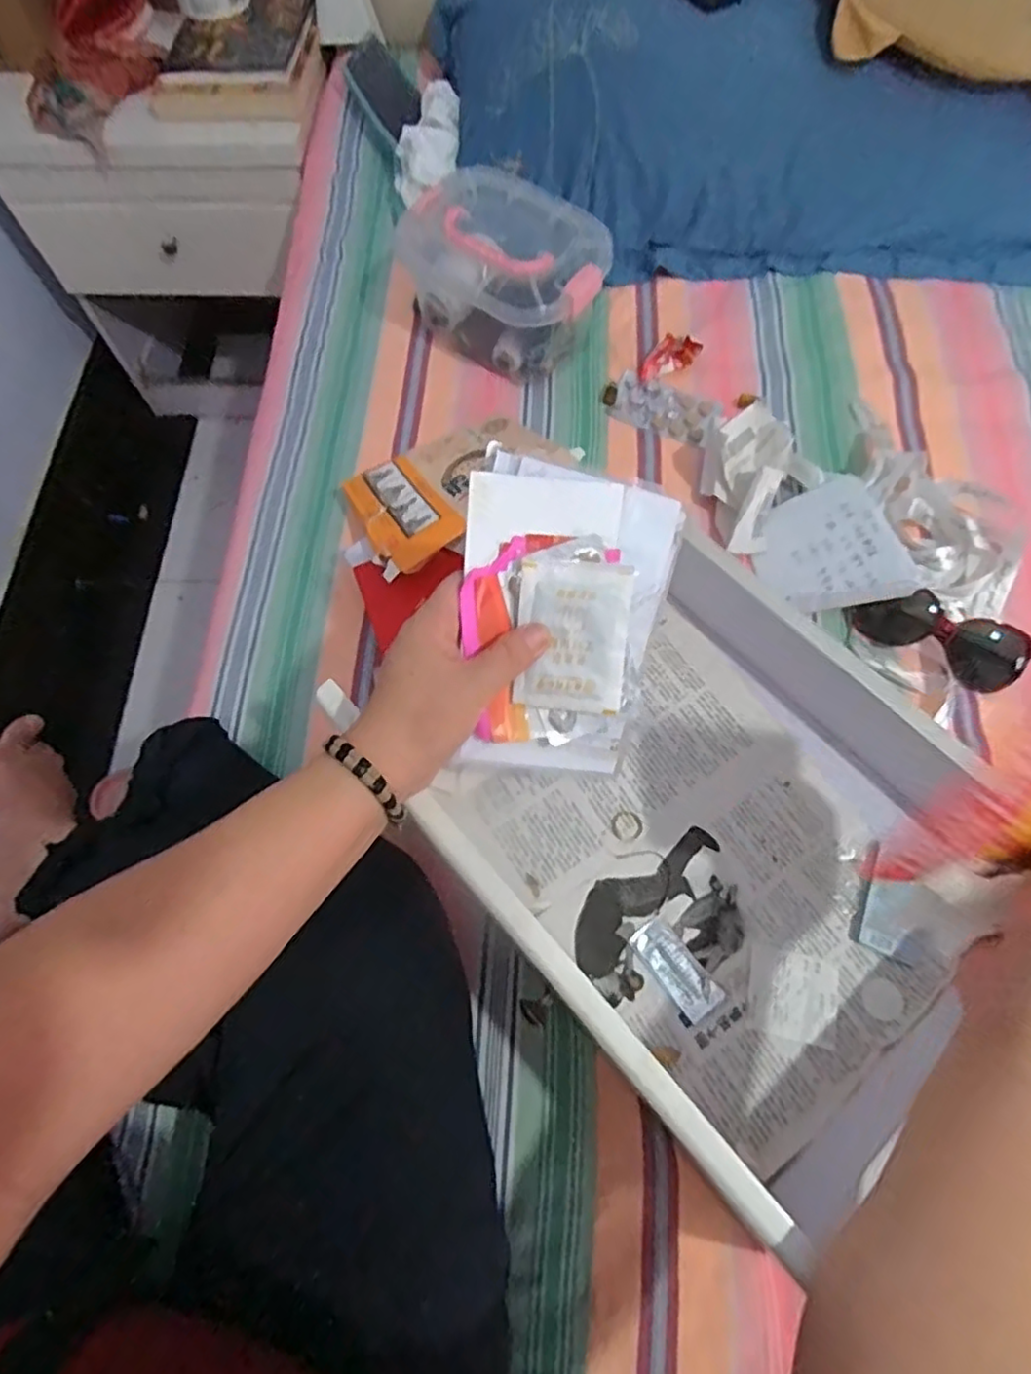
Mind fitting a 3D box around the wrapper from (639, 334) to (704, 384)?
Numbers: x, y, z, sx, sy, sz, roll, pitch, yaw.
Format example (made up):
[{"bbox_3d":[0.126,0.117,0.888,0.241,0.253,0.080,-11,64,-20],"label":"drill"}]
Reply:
[{"bbox_3d":[0.158,-0.344,0.697,0.064,0.022,0.032,-26,71,-10],"label":"wrapper"}]

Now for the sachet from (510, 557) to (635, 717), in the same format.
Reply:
[{"bbox_3d":[0.032,-0.027,0.372,0.059,0.008,0.081,5,102,-2],"label":"sachet"}]

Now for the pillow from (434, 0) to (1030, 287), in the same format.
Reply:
[{"bbox_3d":[0.275,-0.667,0.767,0.750,0.132,0.383,3,69,0],"label":"pillow"}]

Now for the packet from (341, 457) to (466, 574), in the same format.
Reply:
[{"bbox_3d":[-0.102,-0.156,0.598,0.070,0.010,0.135,-28,55,-11],"label":"packet"}]

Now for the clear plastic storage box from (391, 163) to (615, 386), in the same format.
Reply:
[{"bbox_3d":[-0.010,-0.415,0.687,0.201,0.103,0.137,38,73,13],"label":"clear plastic storage box"}]

